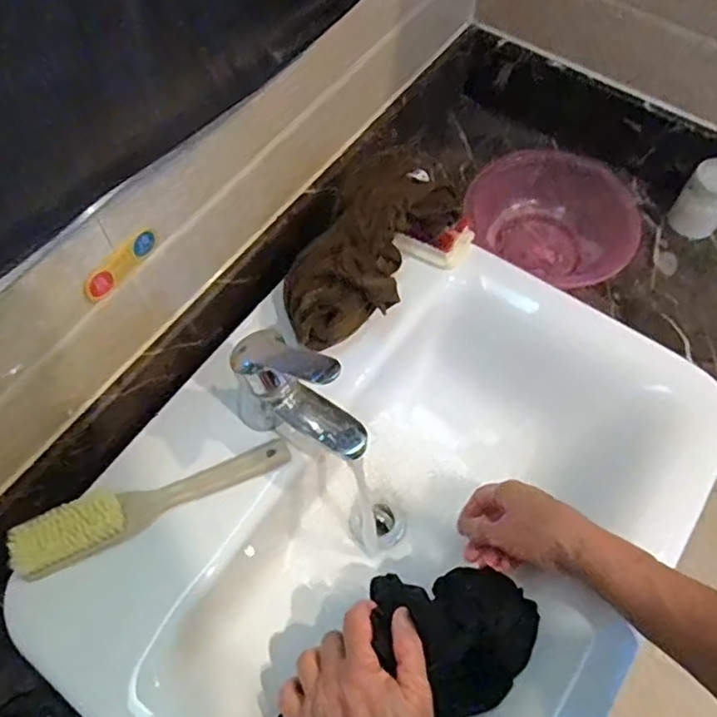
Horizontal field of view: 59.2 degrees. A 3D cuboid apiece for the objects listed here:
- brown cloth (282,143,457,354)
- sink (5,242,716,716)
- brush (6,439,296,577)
[{"bbox_3d":[0.006,-0.108,0.592,0.105,0.071,0.208,37,68,17],"label":"brown cloth"},{"bbox_3d":[0.033,0.146,0.598,0.429,0.148,0.547,34,67,16],"label":"sink"},{"bbox_3d":[-0.168,0.116,0.522,0.226,0.034,0.040,-23,65,-12],"label":"brush"}]

